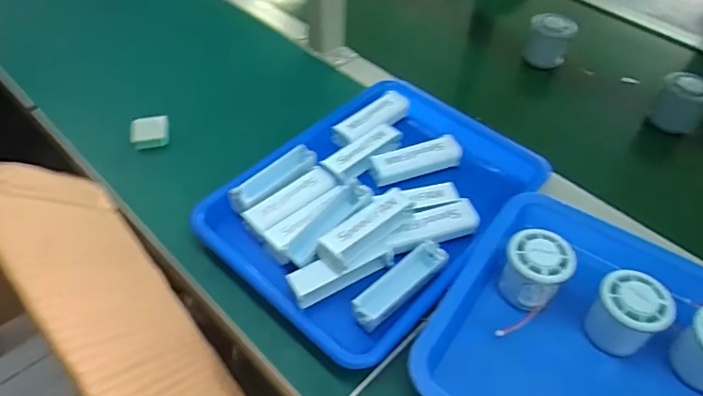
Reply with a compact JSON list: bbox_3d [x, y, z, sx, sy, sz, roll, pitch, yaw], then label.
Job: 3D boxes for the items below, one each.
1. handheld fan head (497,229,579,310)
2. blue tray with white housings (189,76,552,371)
[{"bbox_3d":[0.171,0.068,0.496,0.056,0.056,0.060,-35,58,-28],"label":"handheld fan head"},{"bbox_3d":[0.032,-0.016,0.575,0.253,0.048,0.343,35,56,25],"label":"blue tray with white housings"}]

